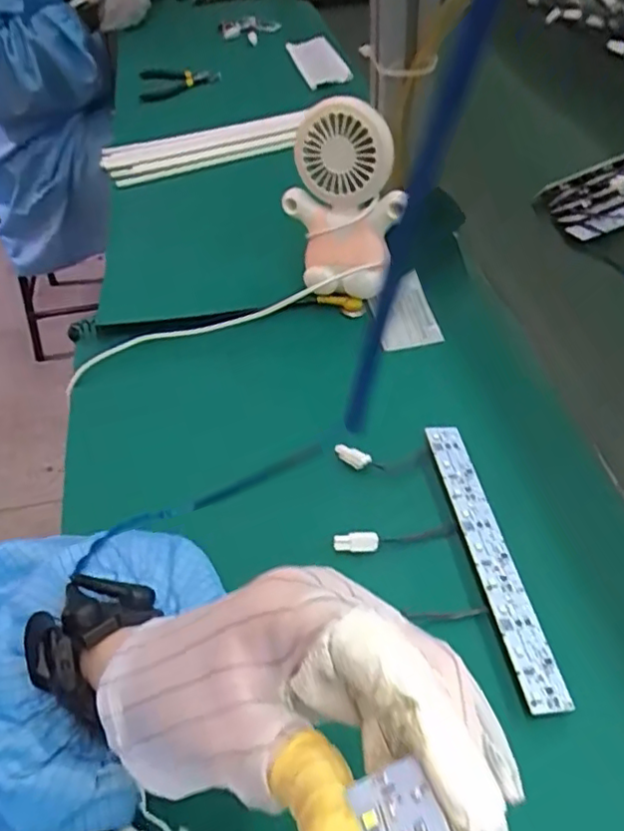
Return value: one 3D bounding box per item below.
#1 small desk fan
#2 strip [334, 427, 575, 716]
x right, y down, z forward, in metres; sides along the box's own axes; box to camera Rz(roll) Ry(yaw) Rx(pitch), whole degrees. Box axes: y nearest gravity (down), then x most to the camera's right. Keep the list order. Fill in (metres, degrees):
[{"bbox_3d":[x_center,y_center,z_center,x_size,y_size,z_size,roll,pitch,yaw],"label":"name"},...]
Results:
[{"bbox_3d":[0.029,-0.168,0.522,0.099,0.147,0.077,-3,48,1],"label":"small desk fan"},{"bbox_3d":[0.071,0.089,0.383,0.098,0.018,0.189,-9,48,-4],"label":"strip"}]

